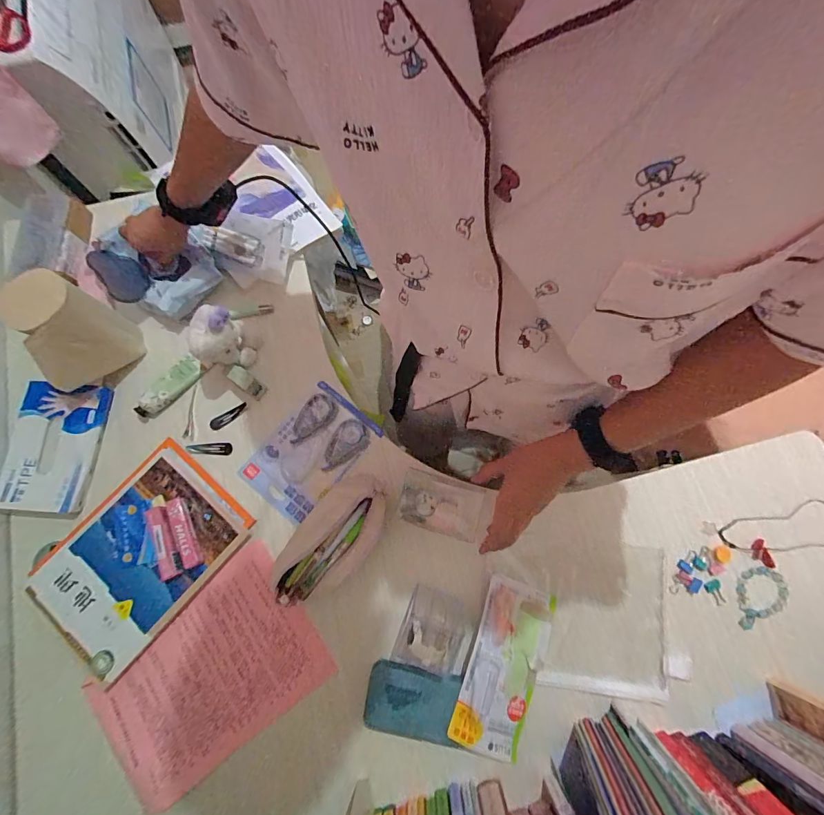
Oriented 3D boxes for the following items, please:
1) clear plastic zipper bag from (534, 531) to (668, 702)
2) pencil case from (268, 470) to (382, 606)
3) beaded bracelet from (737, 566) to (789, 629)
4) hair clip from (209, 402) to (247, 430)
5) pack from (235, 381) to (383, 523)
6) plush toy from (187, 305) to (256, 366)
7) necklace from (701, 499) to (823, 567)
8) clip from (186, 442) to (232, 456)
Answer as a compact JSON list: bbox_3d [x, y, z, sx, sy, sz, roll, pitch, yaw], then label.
[{"bbox_3d":[0.261,0.282,0.537,0.166,0.010,0.192,9,76,1],"label":"clear plastic zipper bag"},{"bbox_3d":[-0.108,0.180,0.536,0.102,0.061,0.187,34,79,8],"label":"pencil case"},{"bbox_3d":[0.482,0.265,0.542,0.063,0.006,0.087,19,76,4],"label":"beaded bracelet"},{"bbox_3d":[-0.282,0.015,0.608,0.062,0.004,0.019,-32,95,-4],"label":"hair clip"},{"bbox_3d":[-0.156,0.064,0.596,0.133,0.013,0.188,38,78,8],"label":"pack"},{"bbox_3d":[-0.279,-0.097,0.578,0.069,0.104,0.057,-34,79,-8],"label":"plush toy"},{"bbox_3d":[0.534,0.180,0.563,0.226,0.010,0.075,-7,76,-3],"label":"necklace"},{"bbox_3d":[-0.305,0.062,0.593,0.061,0.005,0.019,2,76,-13],"label":"clip"}]

